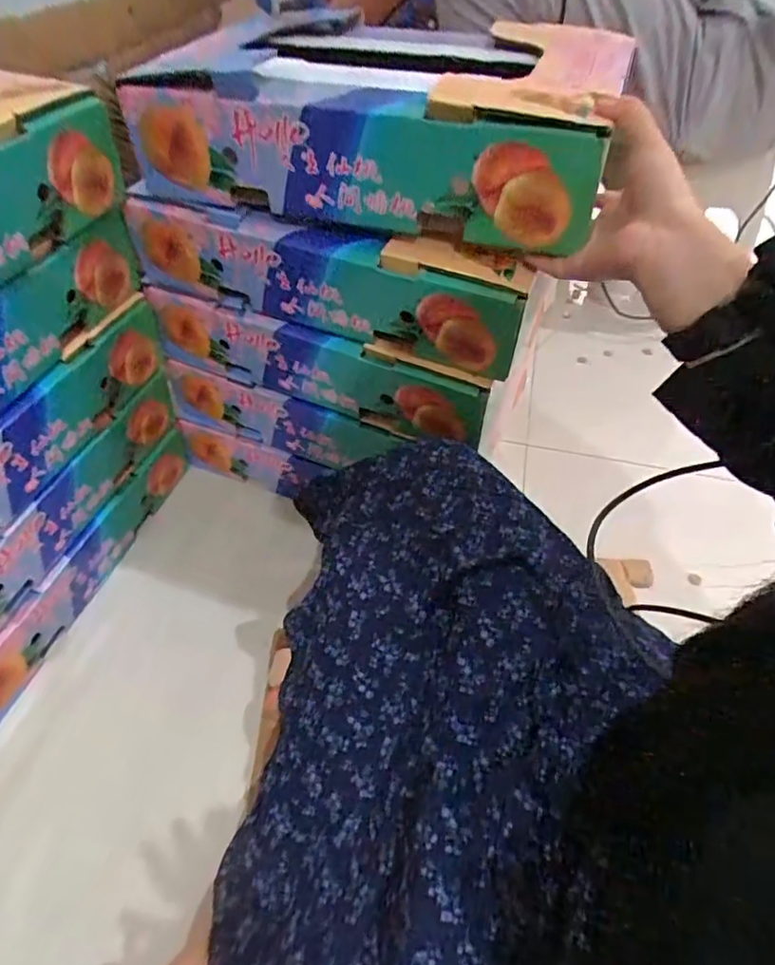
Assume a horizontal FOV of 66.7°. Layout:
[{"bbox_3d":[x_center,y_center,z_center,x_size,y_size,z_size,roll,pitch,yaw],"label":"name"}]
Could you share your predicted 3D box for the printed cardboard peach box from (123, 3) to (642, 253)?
[{"bbox_3d":[-0.008,-0.321,0.516,0.369,0.112,0.199,17,50,12],"label":"printed cardboard peach box"}]

